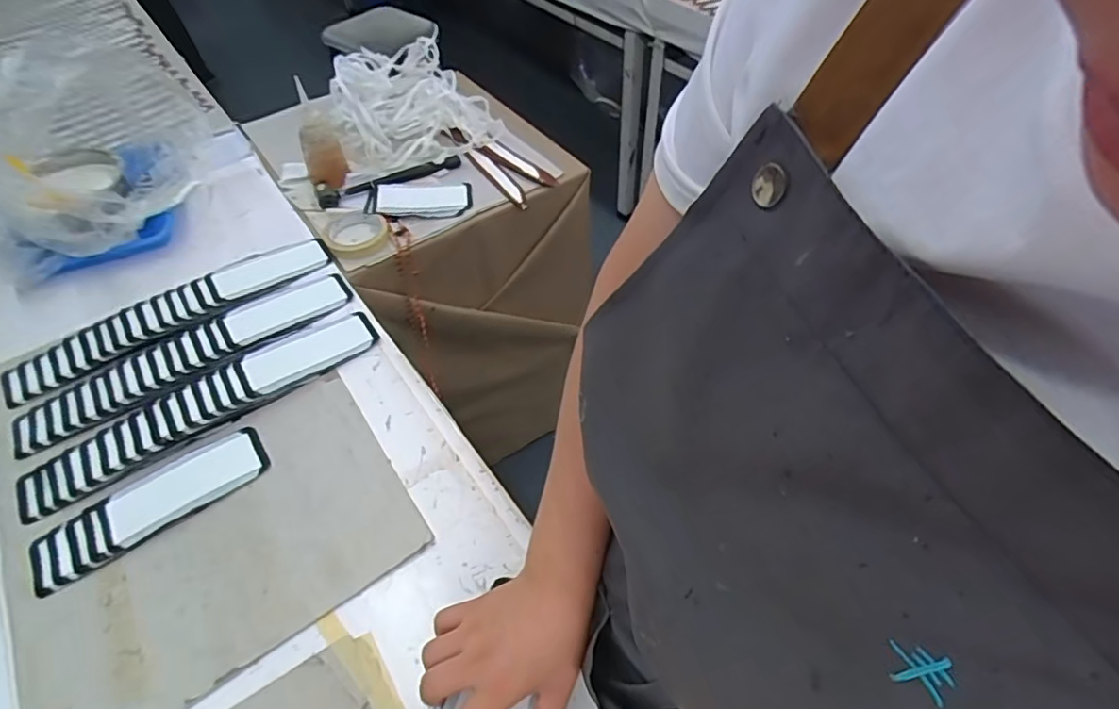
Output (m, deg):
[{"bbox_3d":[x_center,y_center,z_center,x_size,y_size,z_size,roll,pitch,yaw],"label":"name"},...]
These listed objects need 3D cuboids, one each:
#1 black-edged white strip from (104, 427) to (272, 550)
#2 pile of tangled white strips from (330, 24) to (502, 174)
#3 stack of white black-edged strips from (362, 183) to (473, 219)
[{"bbox_3d":[-0.401,0.140,0.630,0.159,0.006,0.072,-30,56,-18],"label":"black-edged white strip"},{"bbox_3d":[-0.273,-0.452,1.042,0.256,0.121,0.270,-25,54,-14],"label":"pile of tangled white strips"},{"bbox_3d":[-0.230,-0.255,0.946,0.168,0.017,0.083,-6,52,0],"label":"stack of white black-edged strips"}]

